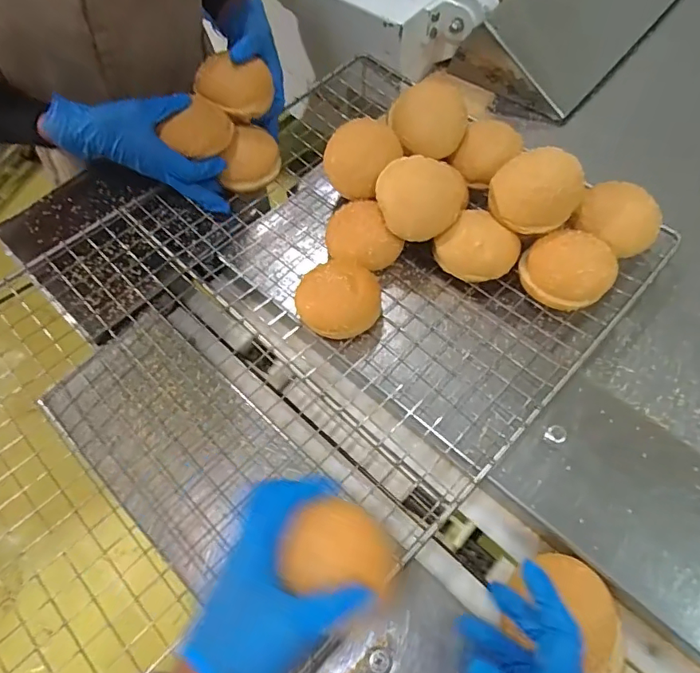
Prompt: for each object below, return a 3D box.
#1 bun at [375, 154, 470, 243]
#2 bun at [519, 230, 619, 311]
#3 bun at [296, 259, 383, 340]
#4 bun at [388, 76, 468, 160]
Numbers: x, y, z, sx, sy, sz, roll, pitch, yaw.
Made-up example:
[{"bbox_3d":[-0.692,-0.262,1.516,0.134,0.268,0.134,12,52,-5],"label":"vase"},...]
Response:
[{"bbox_3d":[0.081,-0.155,0.569,0.098,0.054,0.086,8,63,9],"label":"bun"},{"bbox_3d":[0.235,-0.074,0.551,0.096,0.046,0.078,27,63,16],"label":"bun"},{"bbox_3d":[-0.011,-0.038,0.547,0.089,0.057,0.078,1,60,1],"label":"bun"},{"bbox_3d":[0.099,-0.272,0.631,0.092,0.056,0.098,8,63,9],"label":"bun"}]

